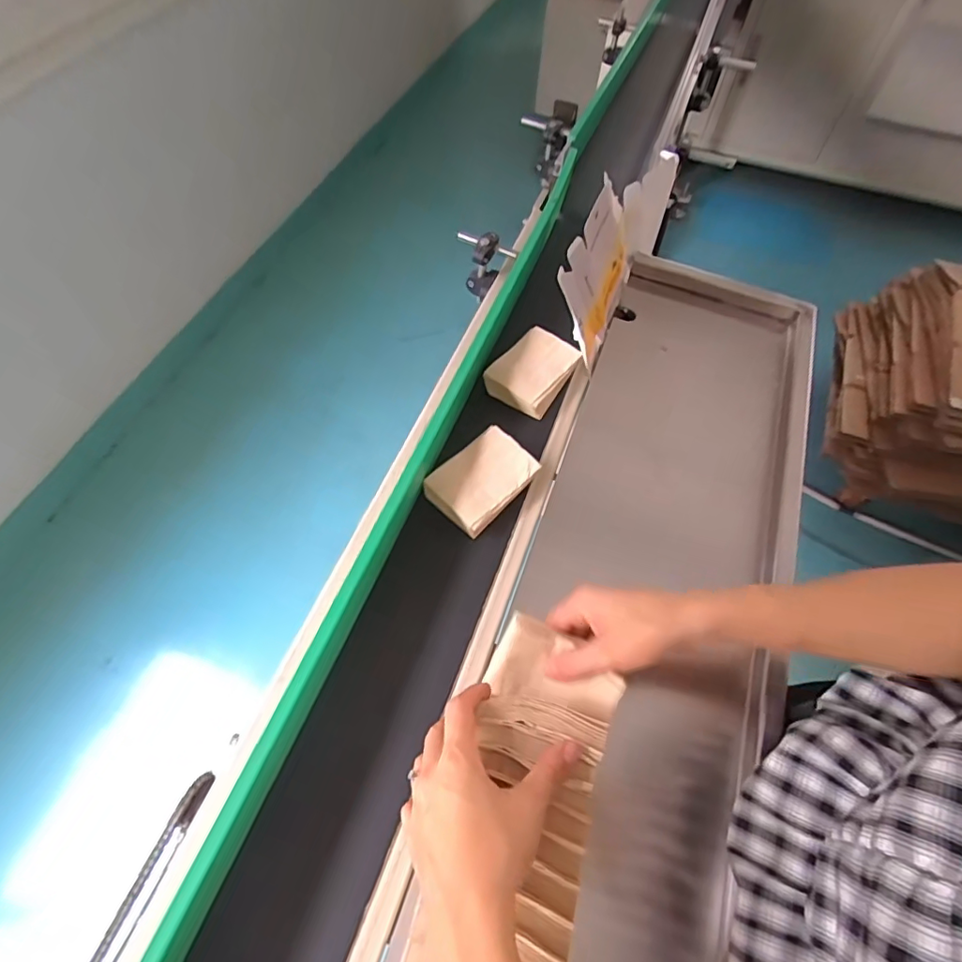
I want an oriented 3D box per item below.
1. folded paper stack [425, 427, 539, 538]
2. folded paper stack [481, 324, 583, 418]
[{"bbox_3d":[0.002,-0.002,0.544,0.101,0.024,0.071,-40,68,-22],"label":"folded paper stack"},{"bbox_3d":[0.065,-0.129,0.624,0.076,0.025,0.105,33,63,16],"label":"folded paper stack"}]

